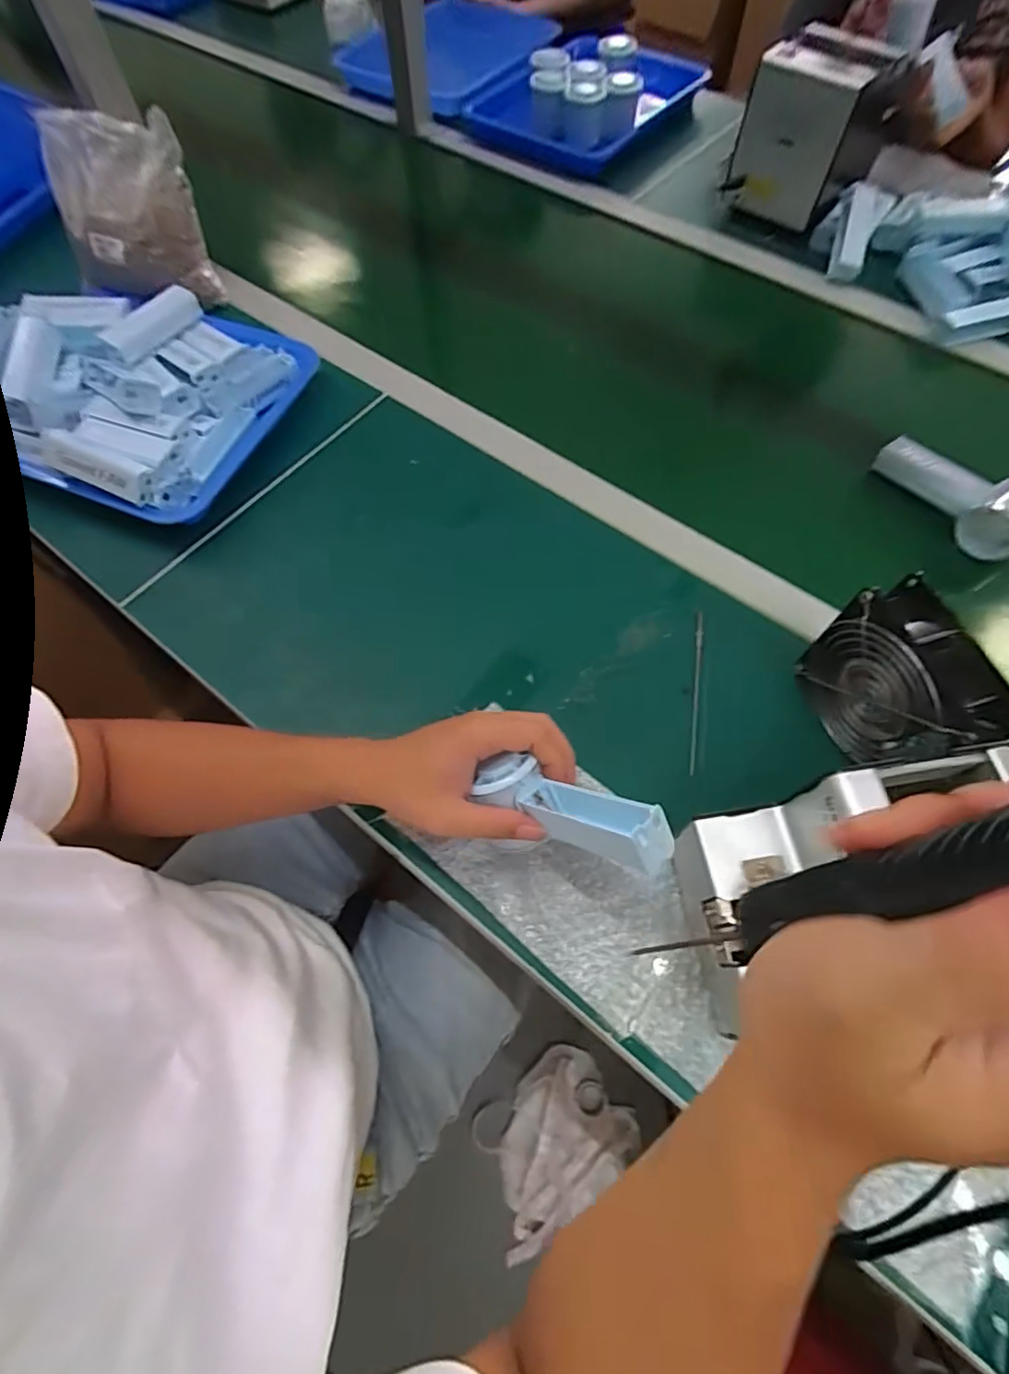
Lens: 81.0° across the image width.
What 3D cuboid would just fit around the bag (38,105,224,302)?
[{"bbox_3d":[-0.420,-0.531,0.670,0.136,0.145,0.106,3,63,5],"label":"bag"}]

